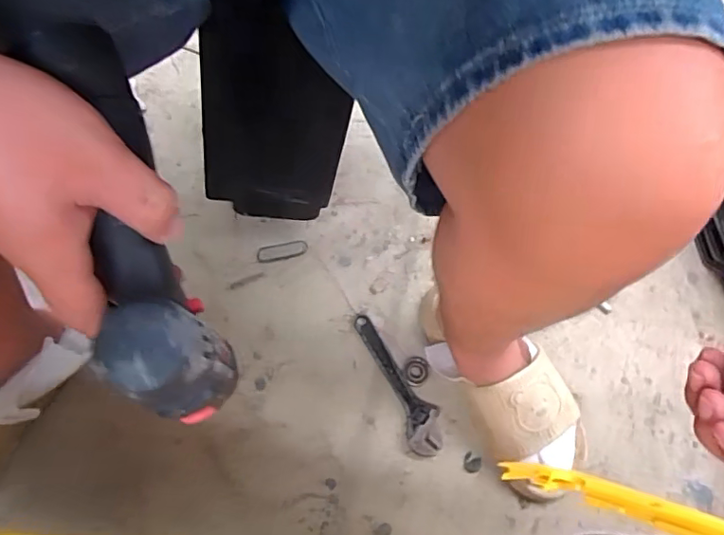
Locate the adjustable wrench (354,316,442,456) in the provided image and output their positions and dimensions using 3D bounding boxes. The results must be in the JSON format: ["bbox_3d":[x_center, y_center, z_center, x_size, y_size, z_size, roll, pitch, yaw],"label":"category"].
[{"bbox_3d":[0.046,0.145,0.684,0.048,0.009,0.190,-24,68,-14],"label":"adjustable wrench"}]

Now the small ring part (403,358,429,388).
[{"bbox_3d":[0.069,0.133,0.691,0.033,0.006,0.038,9,64,1],"label":"small ring part"}]

